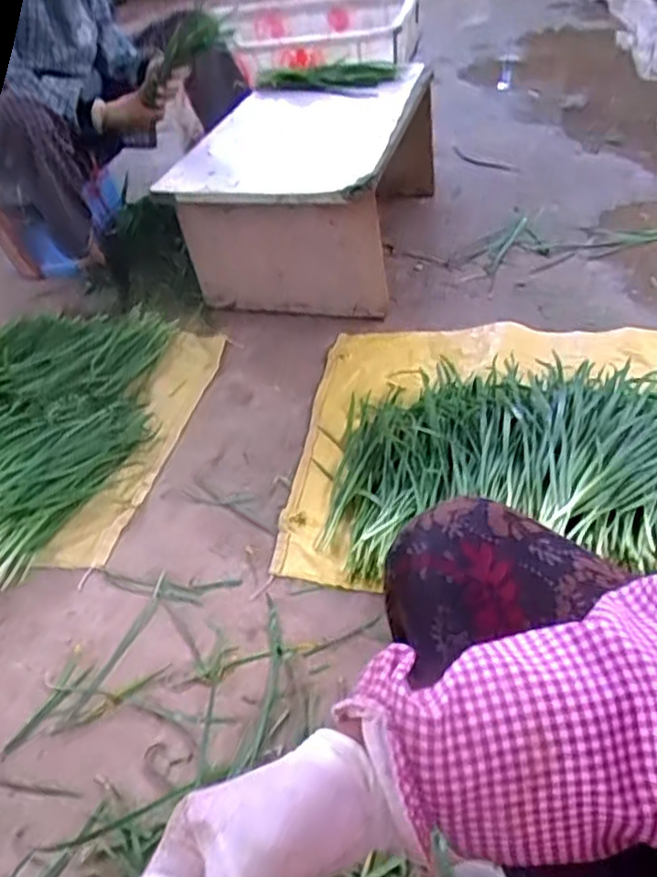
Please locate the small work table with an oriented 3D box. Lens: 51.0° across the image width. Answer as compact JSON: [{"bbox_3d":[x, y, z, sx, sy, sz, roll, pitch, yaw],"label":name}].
[{"bbox_3d":[-0.029,-0.487,1.381,0.388,0.297,0.527,6,44,16],"label":"small work table"}]

